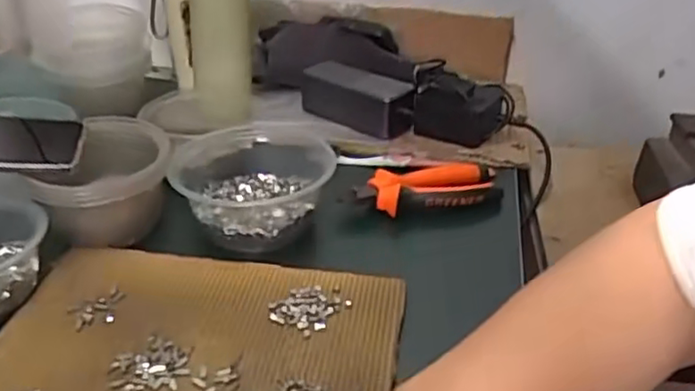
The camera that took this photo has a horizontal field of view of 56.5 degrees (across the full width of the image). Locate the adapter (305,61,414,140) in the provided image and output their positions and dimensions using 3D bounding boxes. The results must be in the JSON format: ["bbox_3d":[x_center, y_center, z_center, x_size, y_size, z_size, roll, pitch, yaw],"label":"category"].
[{"bbox_3d":[0.014,-0.108,0.728,0.135,0.051,0.052,21,36,27],"label":"adapter"}]

